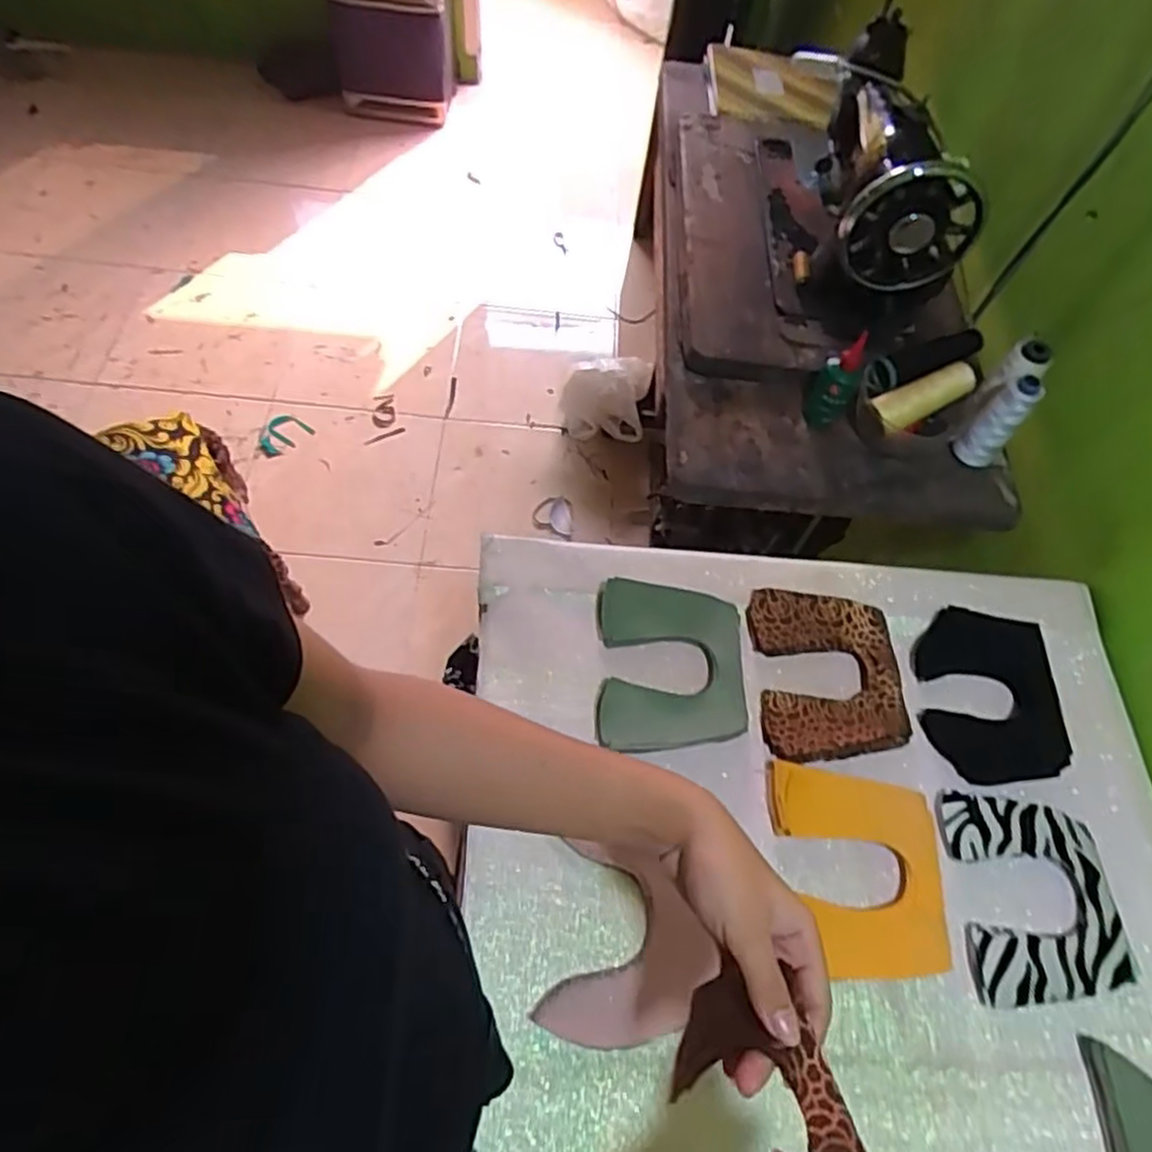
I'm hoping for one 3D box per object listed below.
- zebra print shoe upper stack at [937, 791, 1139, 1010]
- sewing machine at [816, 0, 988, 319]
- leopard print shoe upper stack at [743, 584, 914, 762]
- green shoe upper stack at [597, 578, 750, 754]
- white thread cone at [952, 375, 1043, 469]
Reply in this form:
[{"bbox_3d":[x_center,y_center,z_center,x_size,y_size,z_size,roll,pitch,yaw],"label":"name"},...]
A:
[{"bbox_3d":[0.362,0.251,0.584,0.127,0.007,0.151,0,60,-4],"label":"zebra print shoe upper stack"},{"bbox_3d":[0.366,-0.470,0.856,0.137,0.180,0.335,11,60,0],"label":"sewing machine"},{"bbox_3d":[0.224,0.084,0.662,0.131,0.023,0.153,-4,60,-6],"label":"leopard print shoe upper stack"},{"bbox_3d":[0.083,0.077,0.646,0.125,0.029,0.145,1,60,-3],"label":"green shoe upper stack"},{"bbox_3d":[0.445,-0.162,0.780,0.043,0.107,0.040,40,65,18],"label":"white thread cone"}]

